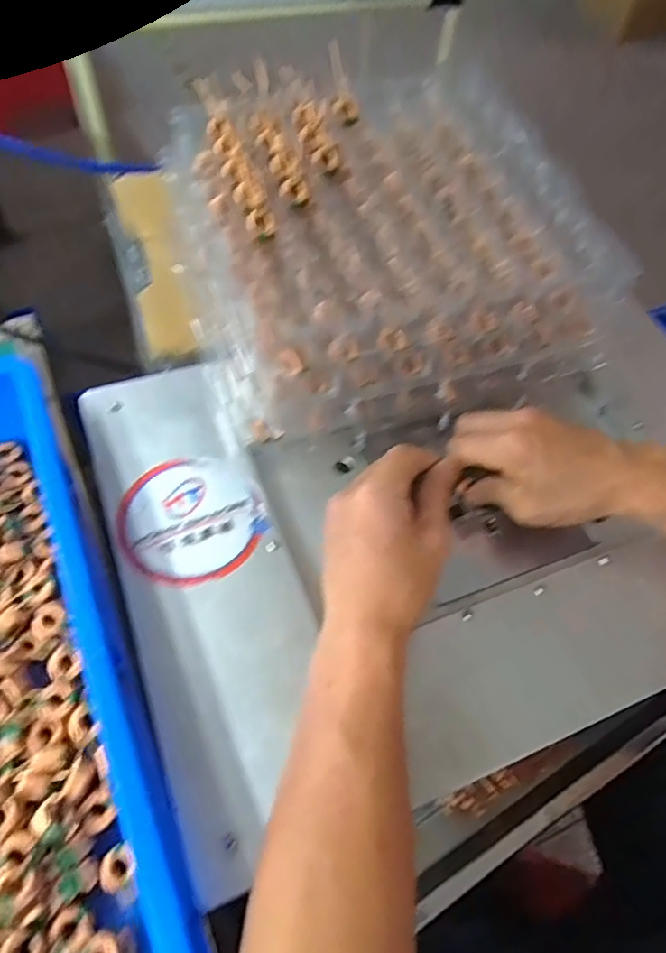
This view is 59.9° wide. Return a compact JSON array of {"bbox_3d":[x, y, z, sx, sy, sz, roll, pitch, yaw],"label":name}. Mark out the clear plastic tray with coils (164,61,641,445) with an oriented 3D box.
[{"bbox_3d":[0.036,-0.197,0.476,0.300,0.102,0.295,-14,58,-14],"label":"clear plastic tray with coils"}]

